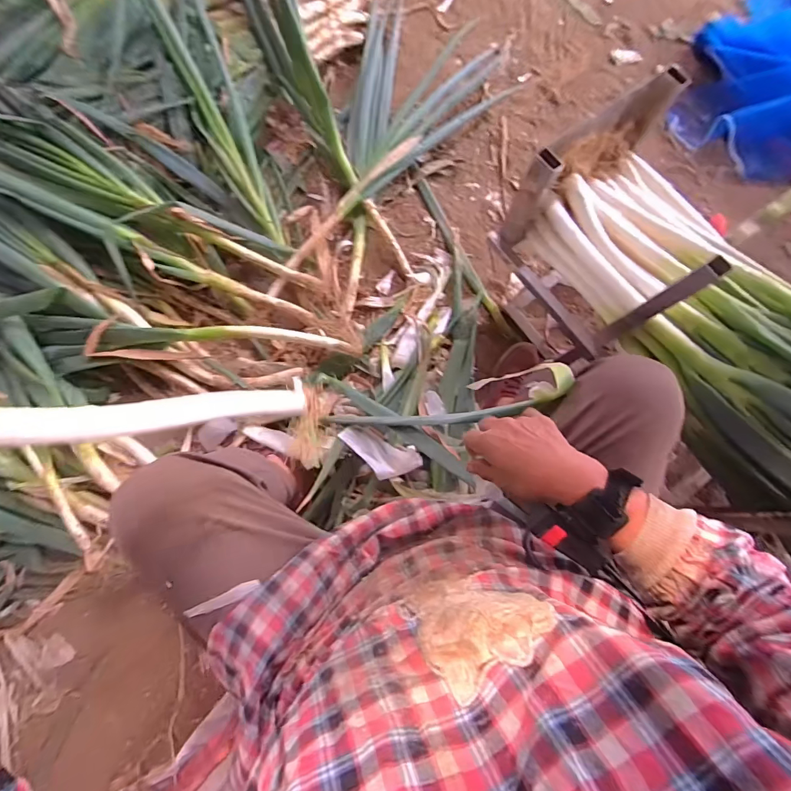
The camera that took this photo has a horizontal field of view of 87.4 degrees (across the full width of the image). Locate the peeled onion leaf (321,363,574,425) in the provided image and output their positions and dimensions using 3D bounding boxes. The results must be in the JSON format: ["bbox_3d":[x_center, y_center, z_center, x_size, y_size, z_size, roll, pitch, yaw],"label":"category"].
[{"bbox_3d":[0.041,0.019,0.618,0.427,0.030,0.057,-12,78,38],"label":"peeled onion leaf"}]

